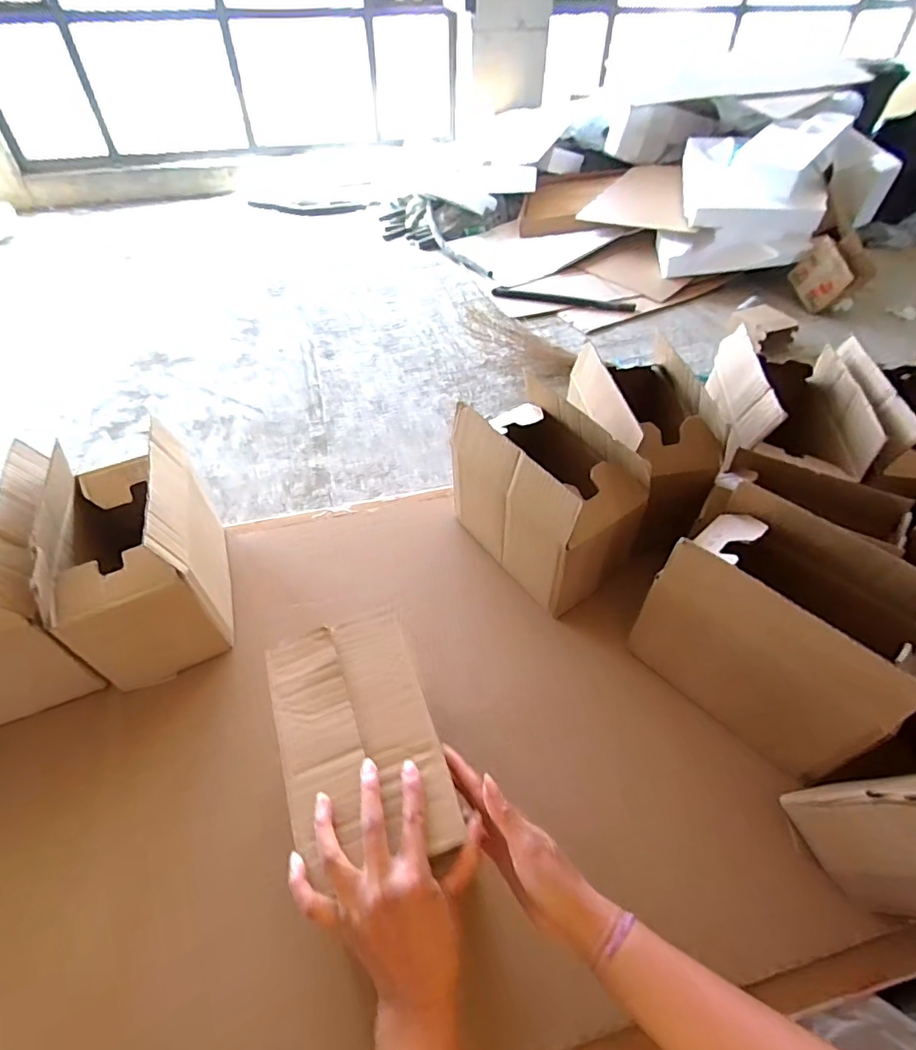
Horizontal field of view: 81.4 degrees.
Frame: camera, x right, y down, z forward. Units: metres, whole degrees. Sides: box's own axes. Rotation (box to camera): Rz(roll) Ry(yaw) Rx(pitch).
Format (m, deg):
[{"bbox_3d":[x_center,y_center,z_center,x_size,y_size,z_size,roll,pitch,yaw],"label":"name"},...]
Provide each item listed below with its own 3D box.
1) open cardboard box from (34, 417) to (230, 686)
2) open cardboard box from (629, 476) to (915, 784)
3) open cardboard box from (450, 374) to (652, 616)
[{"bbox_3d":[-0.381,0.034,0.647,0.141,0.211,0.223,-12,49,-12],"label":"open cardboard box"},{"bbox_3d":[0.335,0.095,0.564,0.232,0.189,0.167,34,56,26],"label":"open cardboard box"},{"bbox_3d":[0.112,-0.032,0.712,0.129,0.217,0.227,-29,55,-24],"label":"open cardboard box"}]

